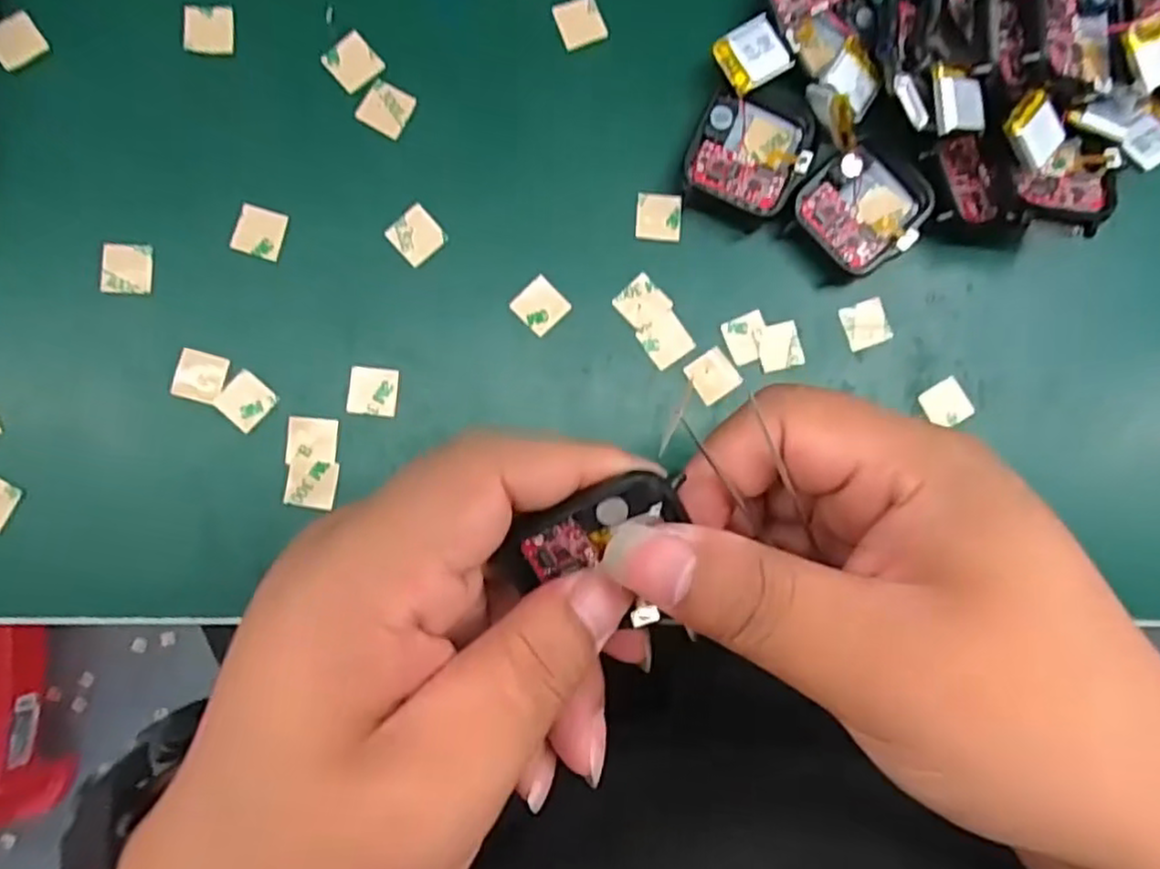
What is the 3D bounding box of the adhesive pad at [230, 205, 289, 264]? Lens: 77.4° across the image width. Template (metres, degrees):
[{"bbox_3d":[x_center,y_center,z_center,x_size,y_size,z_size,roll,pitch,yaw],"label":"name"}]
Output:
[{"bbox_3d":[-0.104,-0.066,0.235,0.015,0.004,0.016,16,86,-3],"label":"adhesive pad"}]

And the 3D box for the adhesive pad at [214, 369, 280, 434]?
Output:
[{"bbox_3d":[-0.107,-0.011,0.231,0.015,0.004,0.015,41,85,-1],"label":"adhesive pad"}]

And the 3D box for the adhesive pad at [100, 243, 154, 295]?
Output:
[{"bbox_3d":[-0.145,-0.053,0.231,0.015,0.004,0.016,2,87,-4],"label":"adhesive pad"}]

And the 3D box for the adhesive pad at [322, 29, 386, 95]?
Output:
[{"bbox_3d":[-0.075,-0.124,0.240,0.016,0.004,0.016,-44,91,-5],"label":"adhesive pad"}]

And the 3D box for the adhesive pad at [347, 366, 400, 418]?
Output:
[{"bbox_3d":[-0.067,-0.014,0.235,0.015,0.004,0.015,7,86,-4],"label":"adhesive pad"}]

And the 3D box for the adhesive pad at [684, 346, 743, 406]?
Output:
[{"bbox_3d":[0.045,-0.020,0.244,0.015,0.004,0.015,-36,90,-5],"label":"adhesive pad"}]

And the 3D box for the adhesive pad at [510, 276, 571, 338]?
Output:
[{"bbox_3d":[-0.013,-0.043,0.240,0.015,0.004,0.015,45,85,-1],"label":"adhesive pad"}]

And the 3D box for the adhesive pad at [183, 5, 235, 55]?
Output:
[{"bbox_3d":[-0.122,-0.133,0.237,0.015,0.004,0.016,-2,87,-4],"label":"adhesive pad"}]

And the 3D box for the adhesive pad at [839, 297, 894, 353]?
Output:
[{"bbox_3d":[0.099,-0.038,0.249,0.016,0.004,0.015,-21,89,-5],"label":"adhesive pad"}]

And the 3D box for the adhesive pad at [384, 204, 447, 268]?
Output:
[{"bbox_3d":[-0.054,-0.066,0.238,0.015,0.004,0.015,-43,91,-5],"label":"adhesive pad"}]

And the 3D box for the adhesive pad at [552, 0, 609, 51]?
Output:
[{"bbox_3d":[0.000,-0.142,0.248,0.016,0.004,0.016,-23,89,-5],"label":"adhesive pad"}]

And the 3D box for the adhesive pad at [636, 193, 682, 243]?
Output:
[{"bbox_3d":[0.027,-0.075,0.246,0.015,0.004,0.016,2,87,-4],"label":"adhesive pad"}]

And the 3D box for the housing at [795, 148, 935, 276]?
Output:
[{"bbox_3d":[0.096,-0.077,0.246,0.041,0.012,0.037,-42,91,-5],"label":"housing"}]

